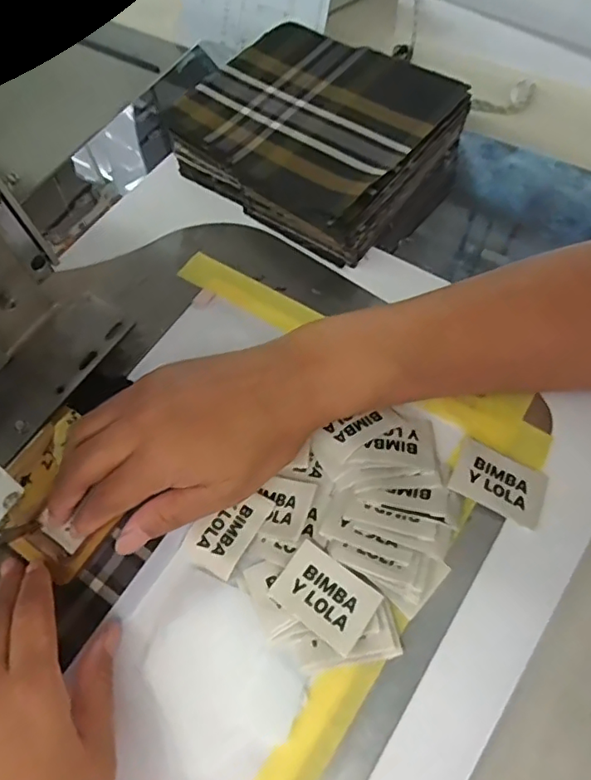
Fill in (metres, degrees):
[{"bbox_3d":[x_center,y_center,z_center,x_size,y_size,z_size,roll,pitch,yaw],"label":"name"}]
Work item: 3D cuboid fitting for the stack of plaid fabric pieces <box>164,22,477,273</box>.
[{"bbox_3d":[0.017,-0.192,0.424,0.178,0.049,0.160,34,71,22],"label":"stack of plaid fabric pieces"}]

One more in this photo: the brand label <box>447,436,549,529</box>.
[{"bbox_3d":[0.111,0.049,0.309,0.049,0.004,0.035,28,59,5],"label":"brand label"}]

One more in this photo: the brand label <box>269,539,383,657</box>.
[{"bbox_3d":[0.015,0.103,0.285,0.048,0.004,0.034,32,65,21],"label":"brand label"}]

